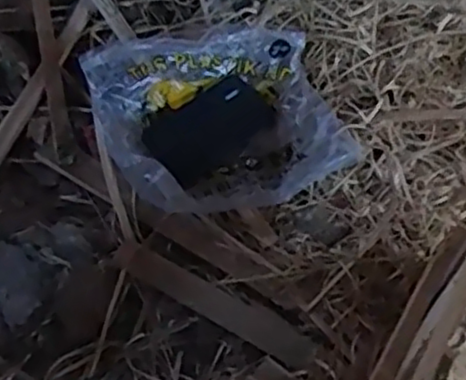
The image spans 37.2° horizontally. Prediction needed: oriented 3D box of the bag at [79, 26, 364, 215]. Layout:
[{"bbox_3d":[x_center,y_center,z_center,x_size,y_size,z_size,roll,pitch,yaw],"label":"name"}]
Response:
[{"bbox_3d":[-0.016,-0.101,0.793,0.261,0.070,0.242,-17,62,-11],"label":"bag"}]

